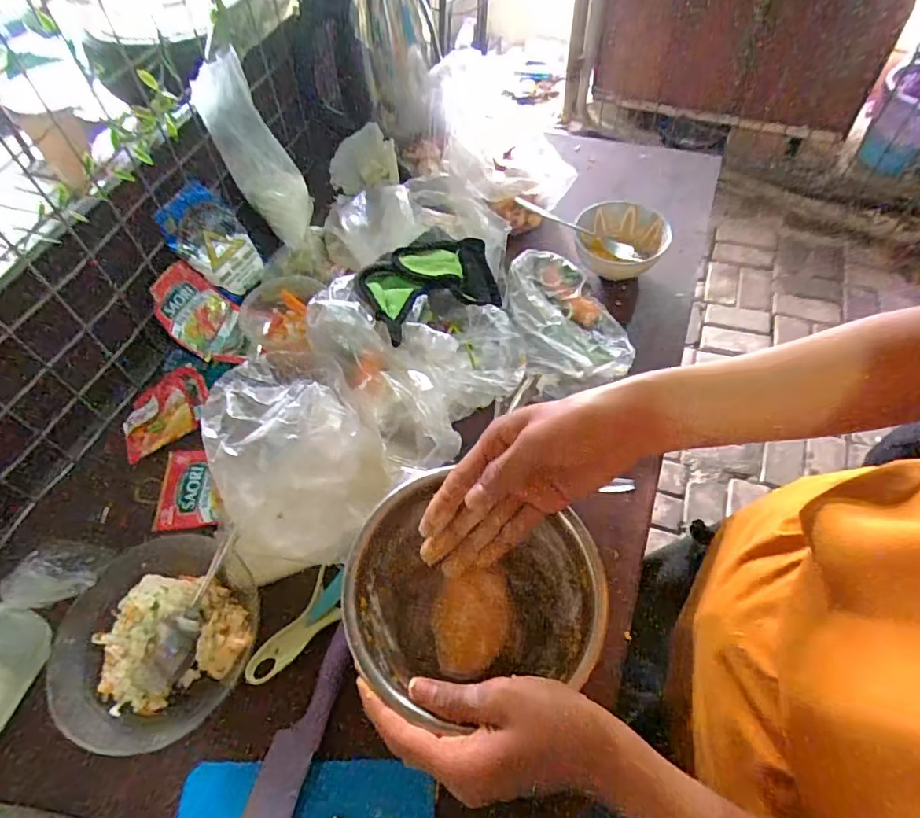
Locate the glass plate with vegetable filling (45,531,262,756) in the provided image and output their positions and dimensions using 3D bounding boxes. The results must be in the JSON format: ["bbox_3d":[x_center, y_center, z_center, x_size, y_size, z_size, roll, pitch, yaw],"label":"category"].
[{"bbox_3d":[-0.250,0.185,0.449,0.149,0.046,0.157,-2,57,3],"label":"glass plate with vegetable filling"}]

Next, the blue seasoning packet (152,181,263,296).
[{"bbox_3d":[-0.294,-0.205,0.650,0.011,0.124,0.083,11,69,40],"label":"blue seasoning packet"}]

